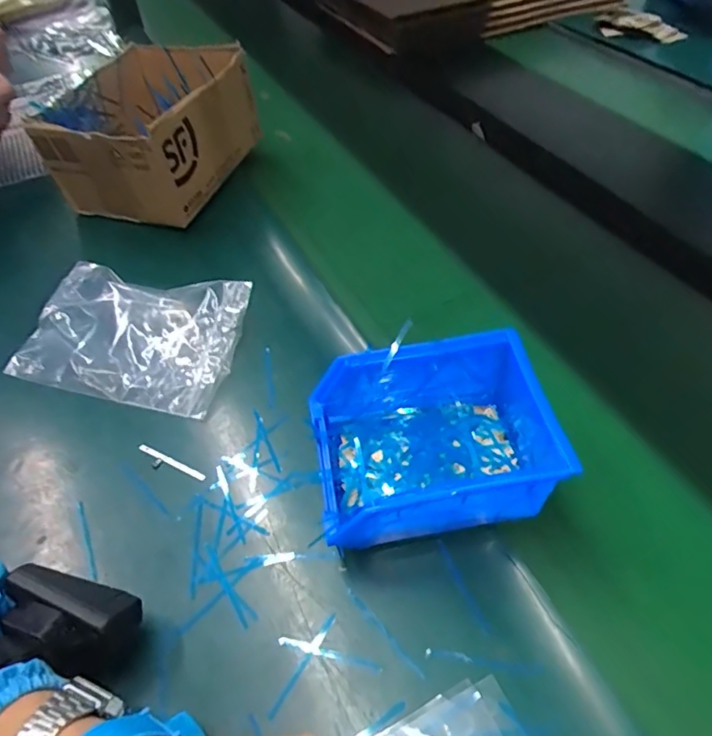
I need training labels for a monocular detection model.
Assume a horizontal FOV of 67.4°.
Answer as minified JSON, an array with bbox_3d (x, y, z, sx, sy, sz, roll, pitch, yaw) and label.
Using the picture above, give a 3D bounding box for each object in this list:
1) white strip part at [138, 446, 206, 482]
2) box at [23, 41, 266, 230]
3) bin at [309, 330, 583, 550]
[{"bbox_3d":[-0.134,0.069,0.381,0.057,0.004,0.011,18,54,20],"label":"white strip part"},{"bbox_3d":[-0.218,-0.269,0.607,0.163,0.106,0.221,11,52,15],"label":"box"},{"bbox_3d":[0.045,0.049,0.336,0.140,0.074,0.107,-9,49,-1],"label":"bin"}]

